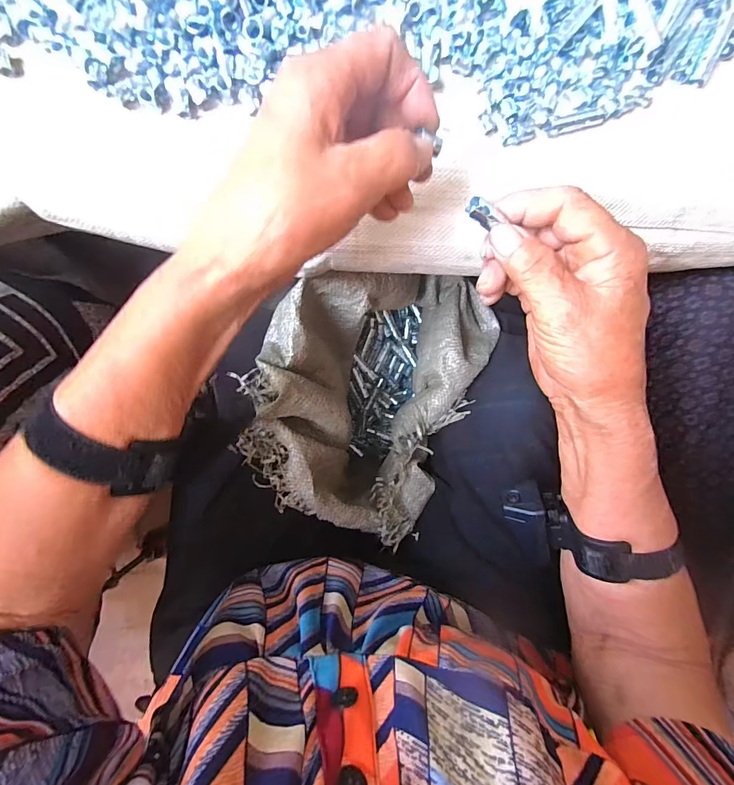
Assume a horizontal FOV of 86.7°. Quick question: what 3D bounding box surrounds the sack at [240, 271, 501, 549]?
[{"bbox_3d":[0.002,-0.008,0.402,0.200,0.186,0.253,22,93,-8],"label":"sack"}]

